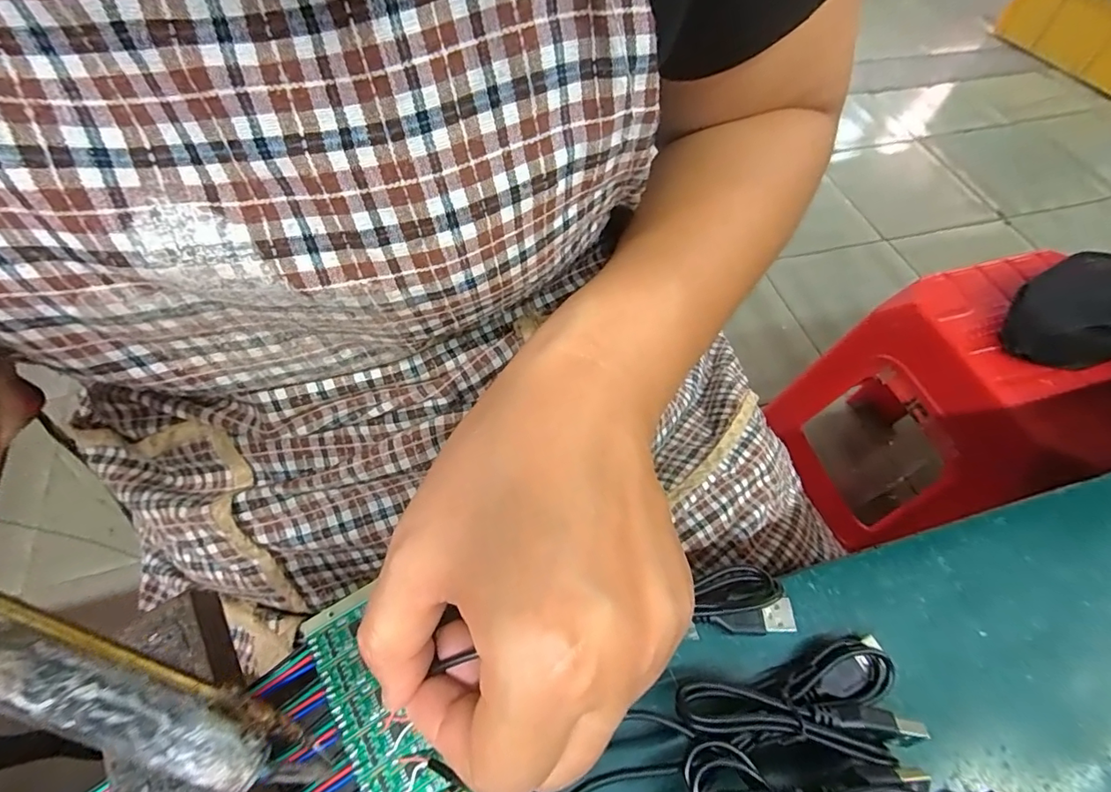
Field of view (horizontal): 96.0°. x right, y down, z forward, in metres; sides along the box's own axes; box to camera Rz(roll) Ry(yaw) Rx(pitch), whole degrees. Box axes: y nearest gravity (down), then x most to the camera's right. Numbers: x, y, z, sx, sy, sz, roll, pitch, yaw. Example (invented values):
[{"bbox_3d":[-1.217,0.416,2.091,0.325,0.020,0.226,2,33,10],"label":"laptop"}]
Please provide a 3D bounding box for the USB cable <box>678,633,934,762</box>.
[{"bbox_3d":[0.084,0.110,0.174,0.081,0.021,0.033,-10,61,-9],"label":"USB cable"}]

